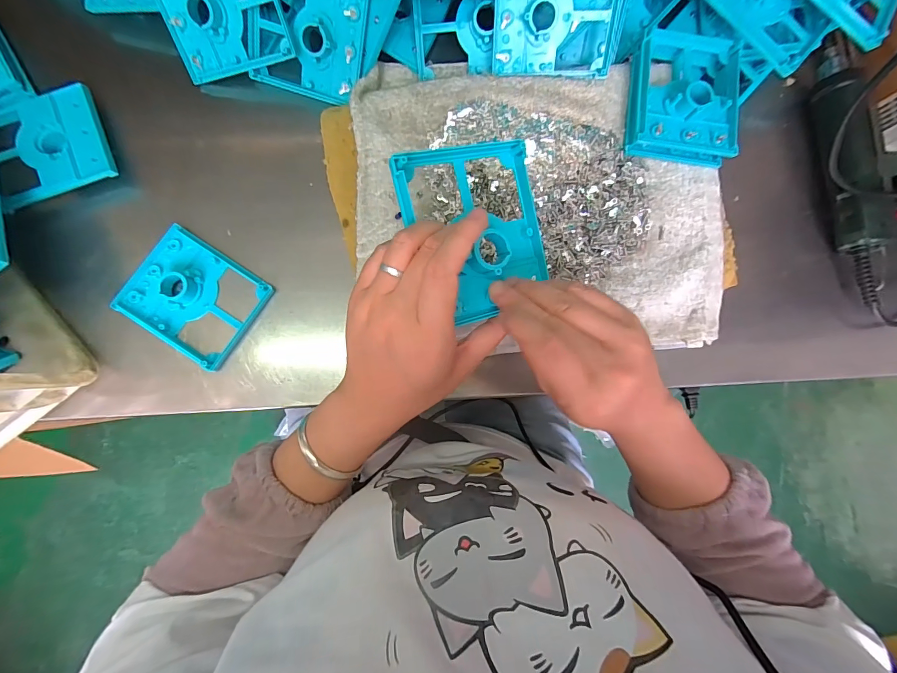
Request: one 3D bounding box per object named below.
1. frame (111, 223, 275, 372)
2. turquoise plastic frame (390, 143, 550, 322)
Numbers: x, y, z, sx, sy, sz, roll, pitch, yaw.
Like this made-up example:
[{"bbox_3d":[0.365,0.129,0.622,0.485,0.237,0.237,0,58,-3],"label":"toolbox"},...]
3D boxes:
[{"bbox_3d":[-0.243,-0.037,0.363,0.113,0.018,0.099,34,84,0],"label":"frame"},{"bbox_3d":[0.022,-0.071,0.257,0.096,0.020,0.114,-18,96,-20],"label":"turquoise plastic frame"}]

